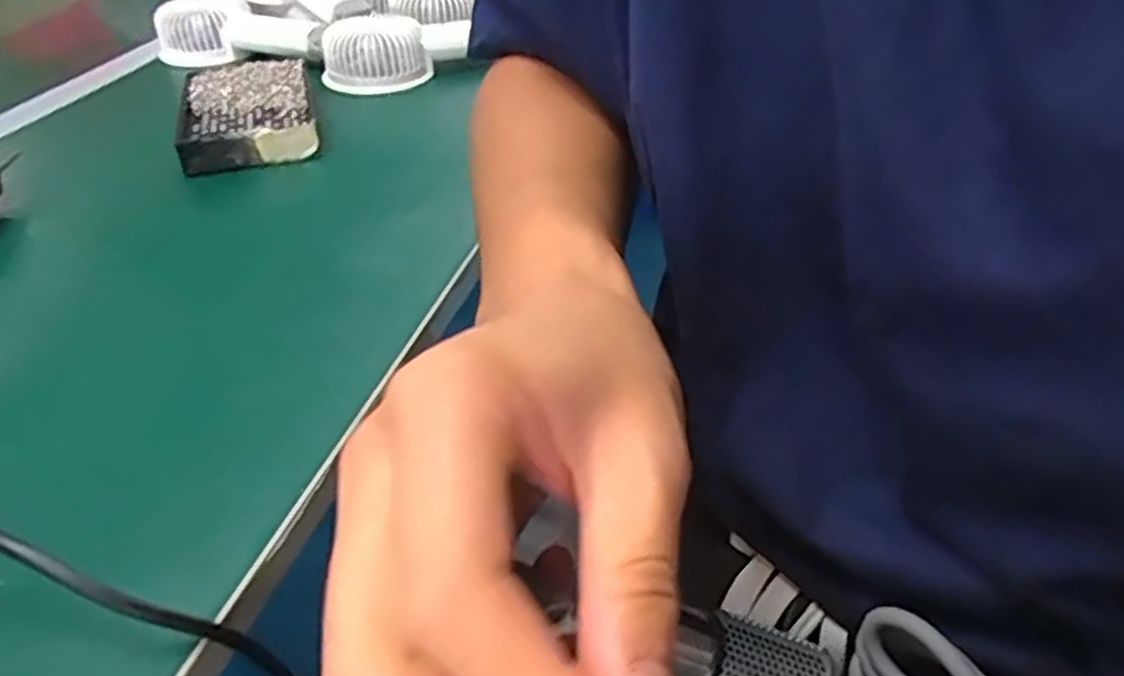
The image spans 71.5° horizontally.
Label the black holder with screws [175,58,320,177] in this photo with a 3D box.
[{"bbox_3d":[-0.228,-0.165,0.565,0.091,0.027,0.141,-13,39,-13],"label":"black holder with screws"}]

